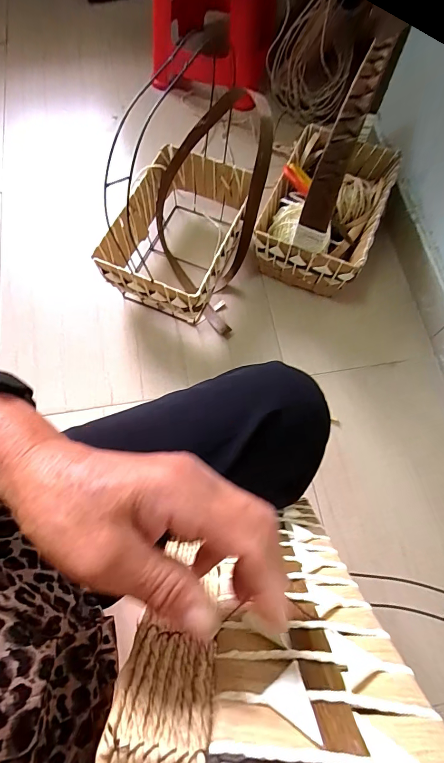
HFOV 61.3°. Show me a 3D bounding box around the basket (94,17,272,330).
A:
[{"bbox_3d":[-0.067,-0.331,0.782,0.273,0.273,0.358,22,71,8],"label":"basket"}]

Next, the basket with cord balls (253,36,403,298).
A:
[{"bbox_3d":[0.230,-0.420,0.740,0.224,0.409,0.365,21,71,8],"label":"basket with cord balls"}]

